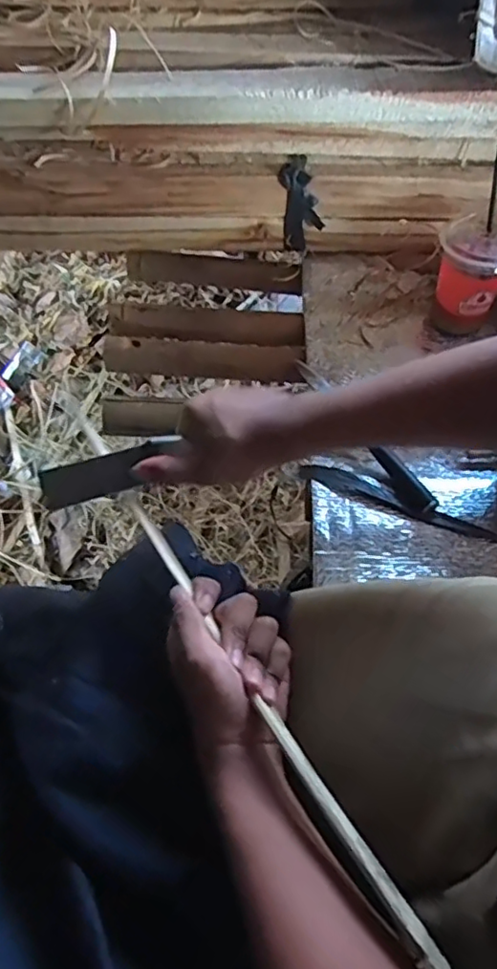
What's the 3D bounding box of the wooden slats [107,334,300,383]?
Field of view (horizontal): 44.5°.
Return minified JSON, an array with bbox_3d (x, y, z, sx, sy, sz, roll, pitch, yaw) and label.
[{"bbox_3d":[-0.053,-0.150,0.720,0.233,0.031,0.045,7,64,0],"label":"wooden slats"}]

